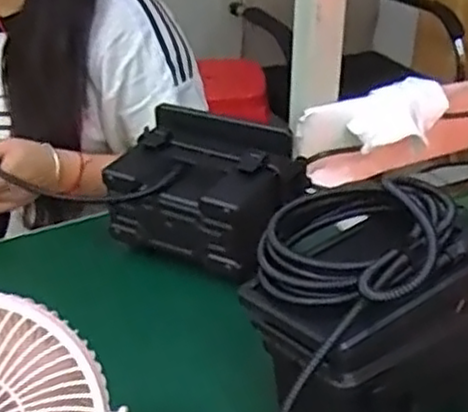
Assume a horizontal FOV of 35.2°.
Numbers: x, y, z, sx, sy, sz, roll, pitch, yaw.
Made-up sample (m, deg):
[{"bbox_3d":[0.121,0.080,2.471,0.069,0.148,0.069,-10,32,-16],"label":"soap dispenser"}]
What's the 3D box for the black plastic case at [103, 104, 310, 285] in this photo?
[{"bbox_3d":[-0.022,-0.018,0.783,0.189,0.106,0.151,14,33,23],"label":"black plastic case"}]

